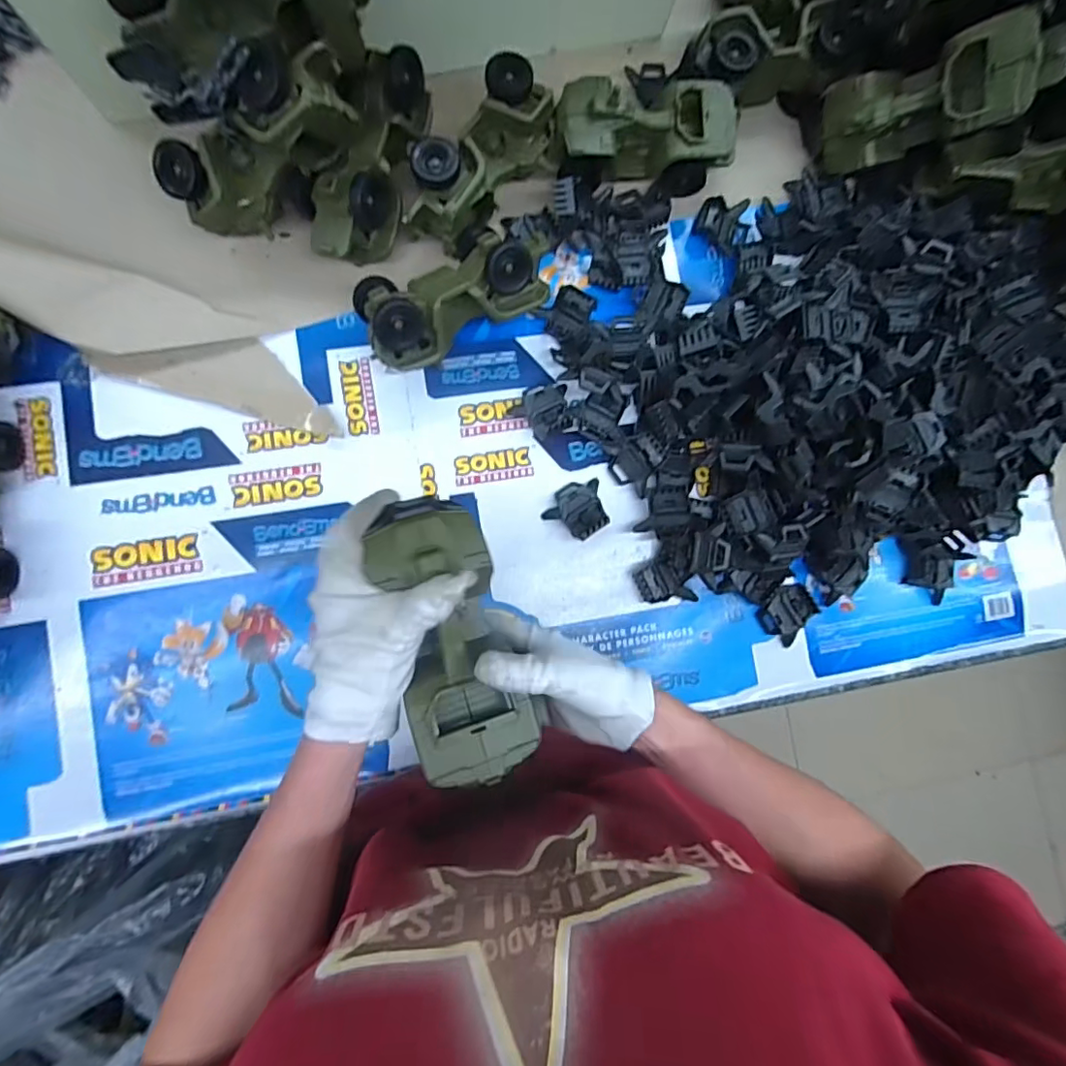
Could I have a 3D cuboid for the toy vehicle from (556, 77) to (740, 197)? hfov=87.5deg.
[{"bbox_3d":[0.111,-0.398,0.568,0.177,0.073,0.094,-2,86,-6],"label":"toy vehicle"}]

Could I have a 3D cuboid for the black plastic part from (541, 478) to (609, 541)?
[{"bbox_3d":[0.047,-0.023,0.561,0.063,0.021,0.054,-32,90,-7],"label":"black plastic part"}]

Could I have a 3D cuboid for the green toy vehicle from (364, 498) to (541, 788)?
[{"bbox_3d":[-0.053,0.067,0.374,0.077,0.068,0.183,-13,88,-6],"label":"green toy vehicle"}]

